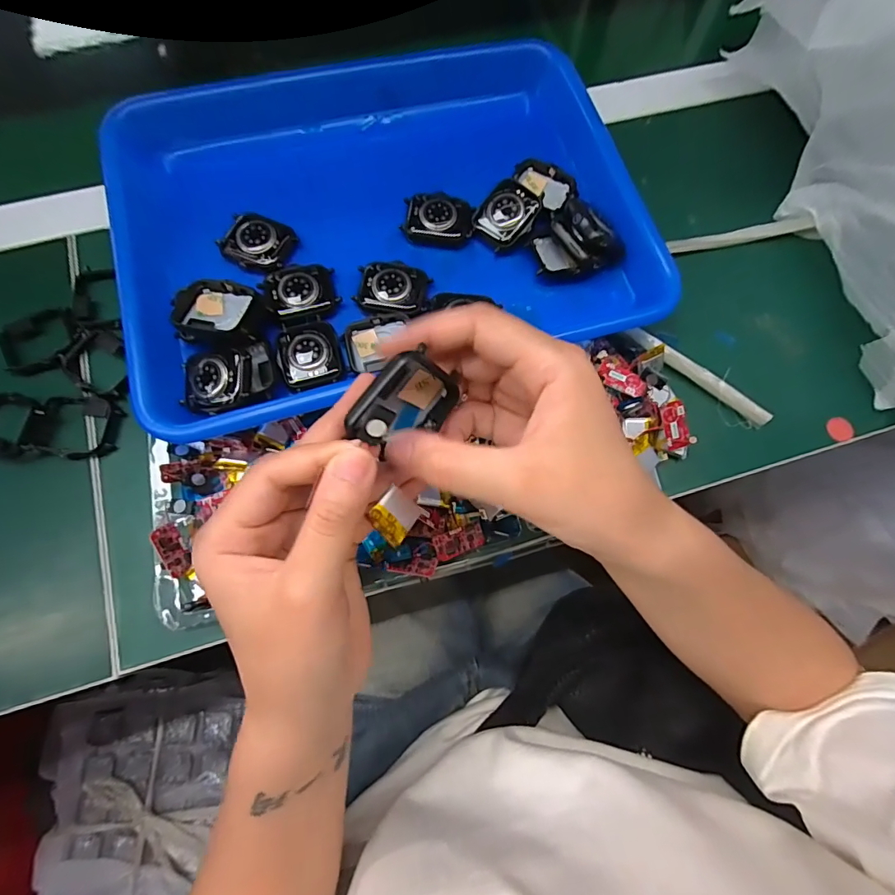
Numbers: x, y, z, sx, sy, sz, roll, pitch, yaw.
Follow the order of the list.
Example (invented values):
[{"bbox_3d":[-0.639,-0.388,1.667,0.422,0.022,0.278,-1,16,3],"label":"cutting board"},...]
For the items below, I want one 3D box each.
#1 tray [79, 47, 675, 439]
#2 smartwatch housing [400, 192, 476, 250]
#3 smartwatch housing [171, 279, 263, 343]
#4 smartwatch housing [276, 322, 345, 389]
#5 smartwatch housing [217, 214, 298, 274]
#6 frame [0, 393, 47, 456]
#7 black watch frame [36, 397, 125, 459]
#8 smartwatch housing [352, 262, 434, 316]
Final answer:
[{"bbox_3d":[-0.047,-0.164,0.314,0.325,0.045,0.274,-16,74,-6],"label":"tray"},{"bbox_3d":[-0.006,-0.152,0.307,0.045,0.013,0.034,11,73,2],"label":"smartwatch housing"},{"bbox_3d":[-0.133,-0.079,0.268,0.048,0.018,0.037,13,73,2],"label":"smartwatch housing"},{"bbox_3d":[-0.084,-0.056,0.277,0.036,0.010,0.042,-15,74,-6],"label":"smartwatch housing"},{"bbox_3d":[-0.122,-0.132,0.295,0.040,0.010,0.035,16,73,3],"label":"smartwatch housing"},{"bbox_3d":[-0.264,-0.014,0.274,0.039,0.009,0.038,10,73,2],"label":"frame"},{"bbox_3d":[-0.224,-0.013,0.280,0.045,0.009,0.039,5,73,0],"label":"black watch frame"},{"bbox_3d":[-0.034,-0.101,0.291,0.044,0.009,0.036,1,73,-1],"label":"smartwatch housing"}]

